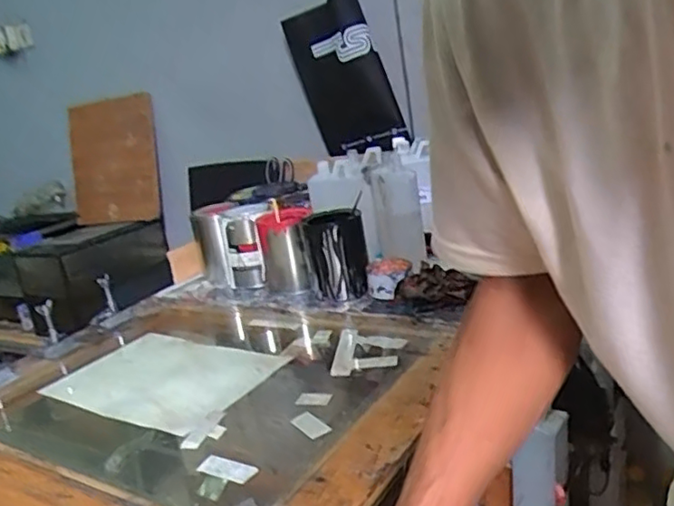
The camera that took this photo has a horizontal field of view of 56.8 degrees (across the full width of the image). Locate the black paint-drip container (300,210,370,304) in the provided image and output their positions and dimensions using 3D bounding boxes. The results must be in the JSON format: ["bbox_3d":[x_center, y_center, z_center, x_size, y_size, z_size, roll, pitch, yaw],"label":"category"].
[{"bbox_3d":[0.000,0.007,1.099,0.101,0.150,0.097,-10,15,-1],"label":"black paint-drip container"}]

